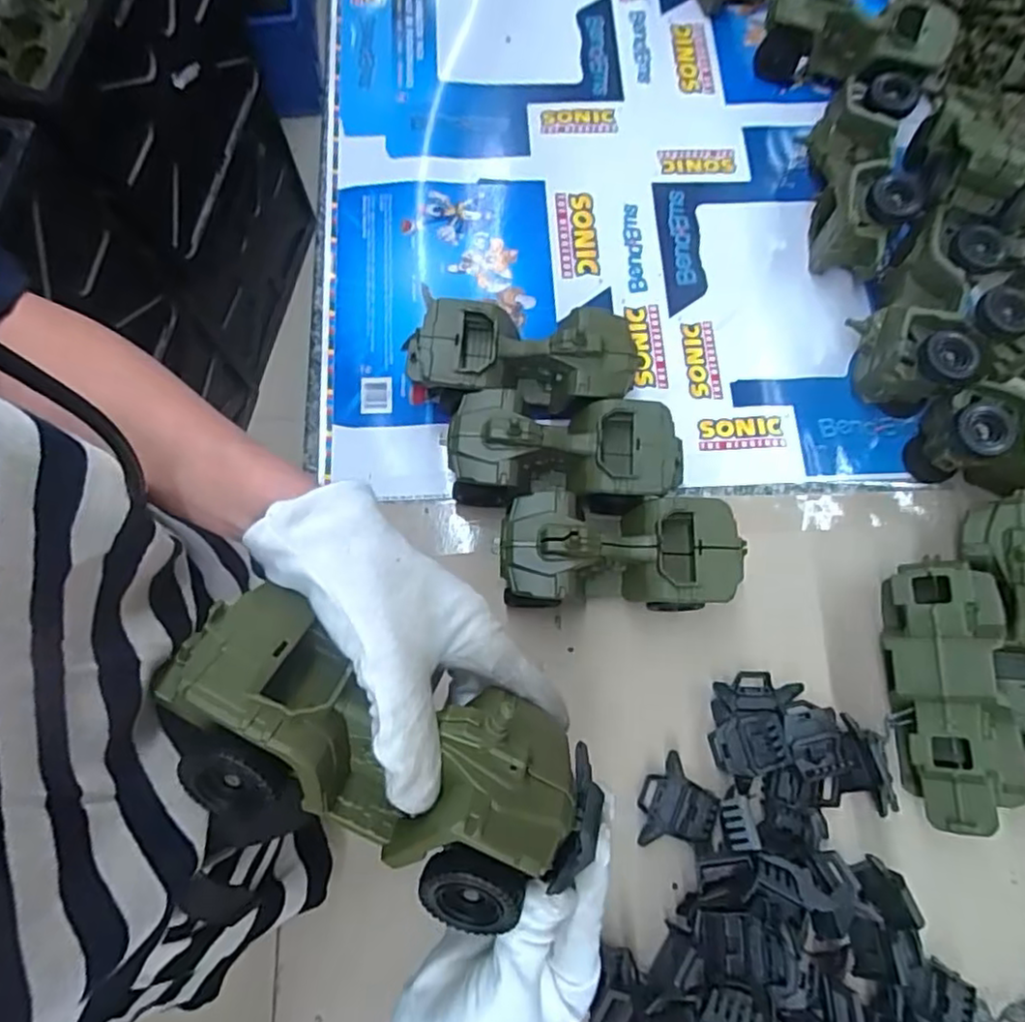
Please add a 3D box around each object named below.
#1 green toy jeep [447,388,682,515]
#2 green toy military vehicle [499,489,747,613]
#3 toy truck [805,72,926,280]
[{"bbox_3d":[0.042,-0.044,0.528,0.183,0.079,0.093,1,73,-2],"label":"green toy jeep"},{"bbox_3d":[0.081,0.034,0.507,0.176,0.076,0.079,1,74,-1],"label":"green toy military vehicle"},{"bbox_3d":[0.319,-0.305,0.607,0.083,0.082,0.181,10,74,1],"label":"toy truck"}]

